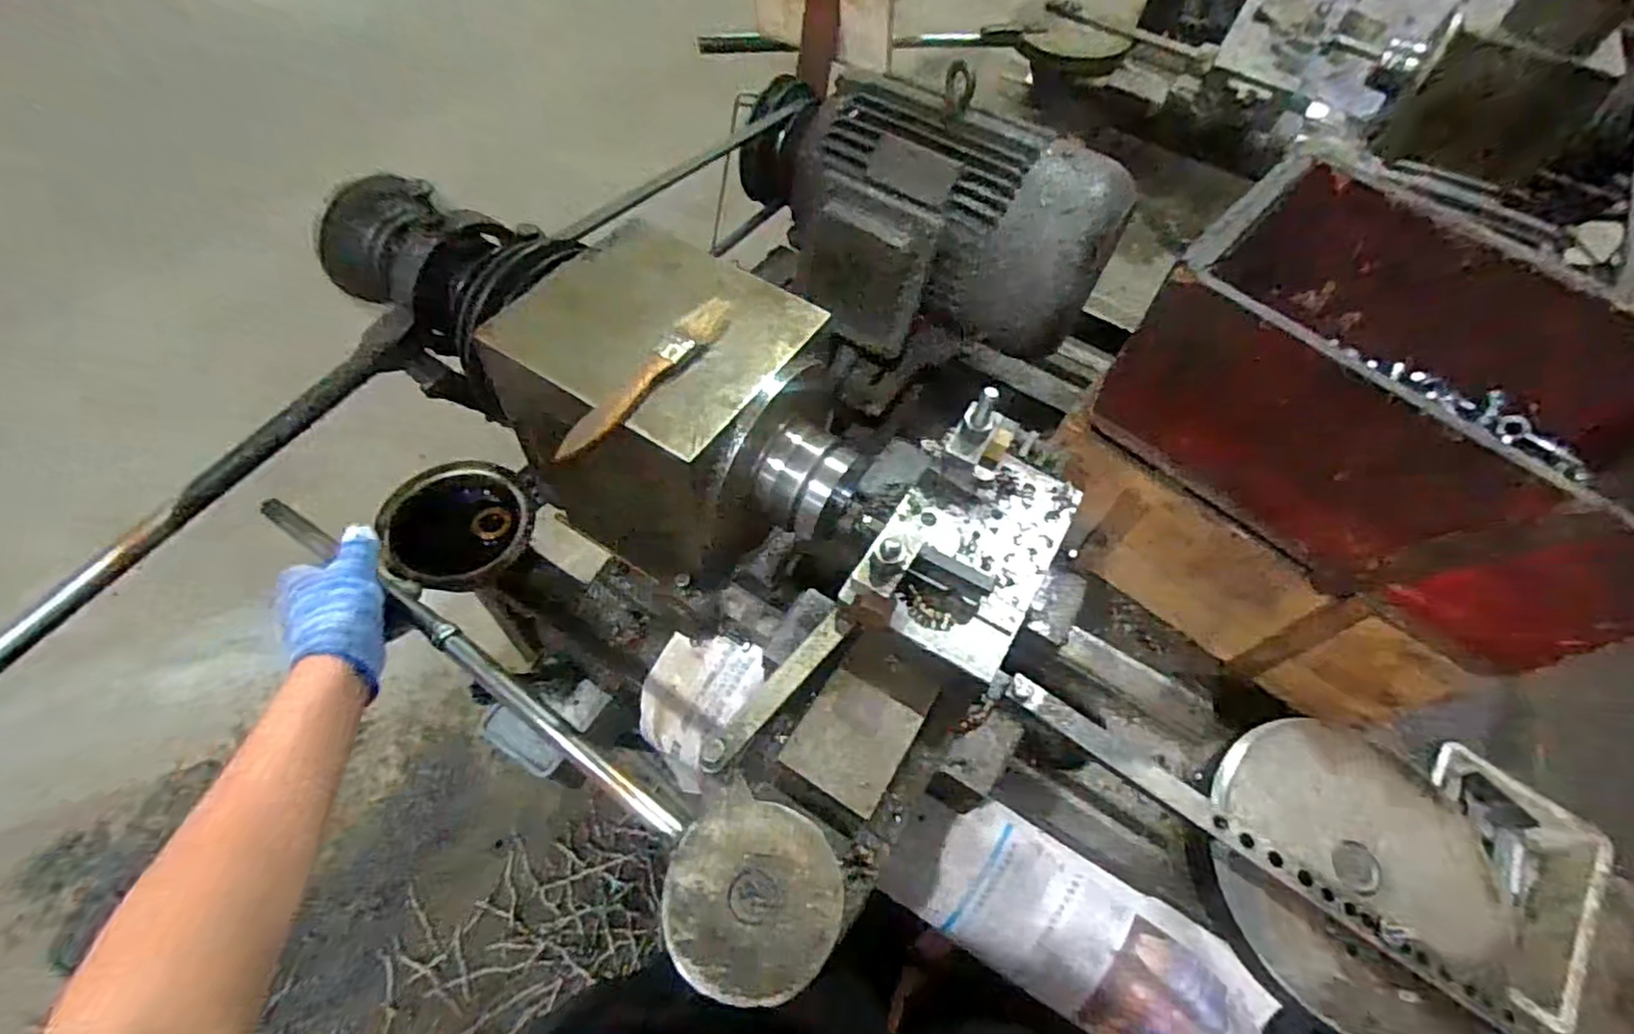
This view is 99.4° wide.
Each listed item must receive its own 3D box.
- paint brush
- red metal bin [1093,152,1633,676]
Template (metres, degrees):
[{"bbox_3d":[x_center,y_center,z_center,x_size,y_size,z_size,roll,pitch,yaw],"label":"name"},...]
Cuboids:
[{"bbox_3d":[-0.101,-0.086,0.416,0.020,0.014,0.153,30,60,15],"label":"paint brush"},{"bbox_3d":[0.452,-0.098,0.536,0.351,0.162,0.251,39,62,20],"label":"red metal bin"}]

